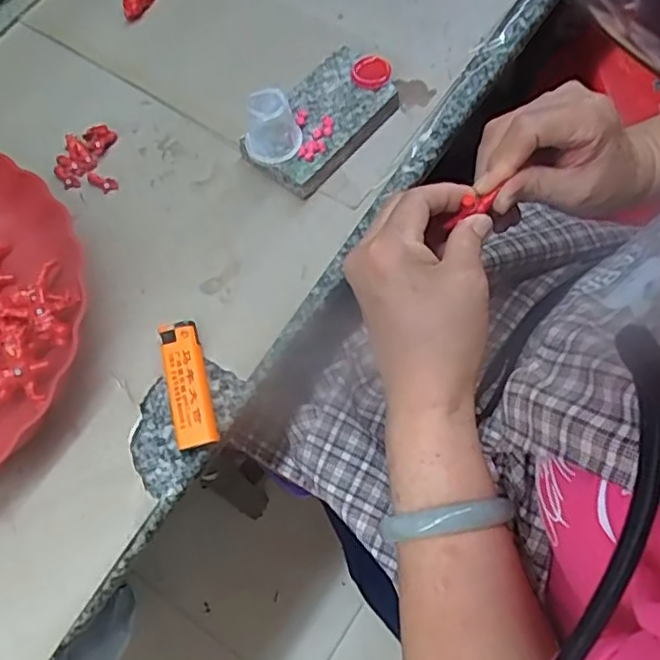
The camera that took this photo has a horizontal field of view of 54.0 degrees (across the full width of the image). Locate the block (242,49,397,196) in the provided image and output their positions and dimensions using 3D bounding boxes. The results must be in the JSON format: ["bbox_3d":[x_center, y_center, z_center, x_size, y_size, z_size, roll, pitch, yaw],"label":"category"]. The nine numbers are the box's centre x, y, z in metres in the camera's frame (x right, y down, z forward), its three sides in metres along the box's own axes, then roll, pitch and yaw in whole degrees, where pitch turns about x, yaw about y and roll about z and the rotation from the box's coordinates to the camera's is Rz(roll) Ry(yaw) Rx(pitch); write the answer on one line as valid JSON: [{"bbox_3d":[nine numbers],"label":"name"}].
[{"bbox_3d":[-0.006,-0.144,0.449,0.059,0.023,0.105,38,74,16],"label":"block"}]

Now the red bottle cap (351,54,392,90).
[{"bbox_3d":[0.028,-0.180,0.452,0.026,0.006,0.027,-1,68,3],"label":"red bottle cap"}]

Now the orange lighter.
[{"bbox_3d":[-0.085,0.032,0.387,0.023,0.012,0.079,-16,68,-4],"label":"orange lighter"}]

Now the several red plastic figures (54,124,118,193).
[{"bbox_3d":[-0.172,-0.118,0.455,0.041,0.013,0.046,-7,67,0],"label":"several red plastic figures"}]

